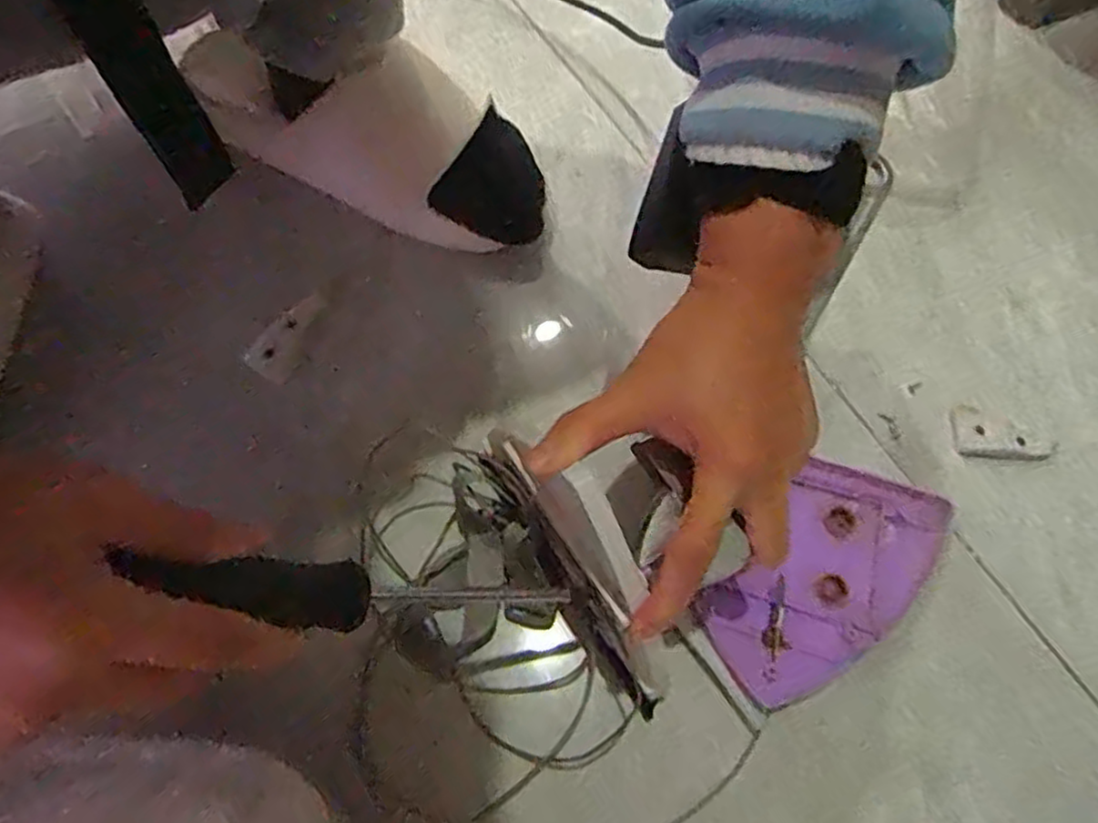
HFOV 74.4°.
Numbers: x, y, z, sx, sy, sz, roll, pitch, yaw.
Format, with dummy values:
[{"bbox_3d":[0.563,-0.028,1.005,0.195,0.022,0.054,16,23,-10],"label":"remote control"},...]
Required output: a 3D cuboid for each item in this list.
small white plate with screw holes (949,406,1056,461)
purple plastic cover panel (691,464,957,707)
[{"bbox_3d":[0.270,0.015,0.430,0.057,0.006,0.029,10,65,2],"label":"small white plate with screw holes"},{"bbox_3d":[0.145,0.087,0.384,0.078,0.019,0.147,41,70,15],"label":"purple plastic cover panel"}]

